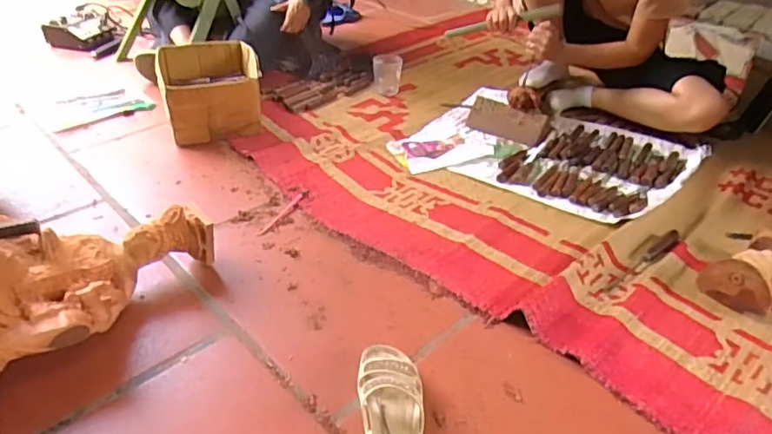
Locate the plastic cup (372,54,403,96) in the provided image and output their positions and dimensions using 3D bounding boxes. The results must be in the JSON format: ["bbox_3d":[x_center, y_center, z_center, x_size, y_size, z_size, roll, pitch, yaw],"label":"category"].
[{"bbox_3d":[0.004,-0.446,1.719,0.091,0.089,0.087,3,37,2],"label":"plastic cup"}]

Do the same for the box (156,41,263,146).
[{"bbox_3d":[-0.467,-0.348,1.508,0.255,0.143,0.358,-11,39,-17],"label":"box"}]

